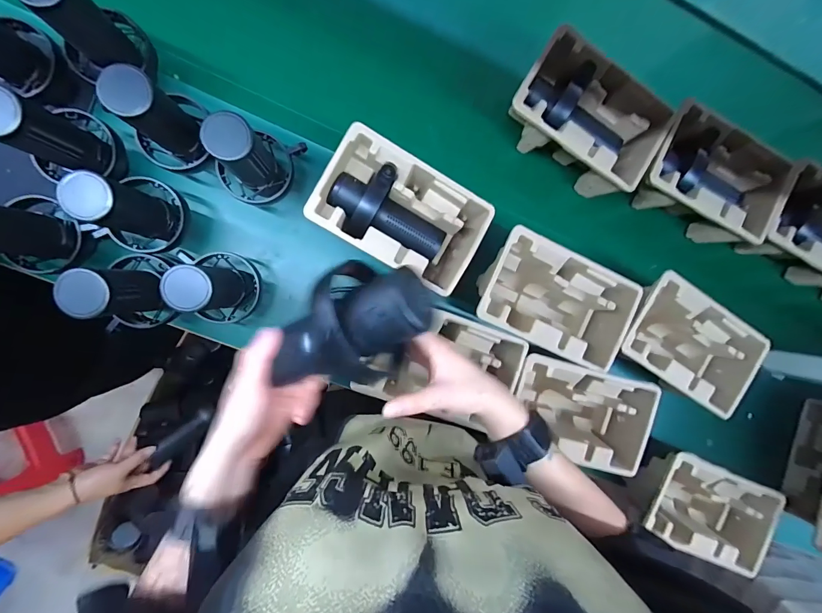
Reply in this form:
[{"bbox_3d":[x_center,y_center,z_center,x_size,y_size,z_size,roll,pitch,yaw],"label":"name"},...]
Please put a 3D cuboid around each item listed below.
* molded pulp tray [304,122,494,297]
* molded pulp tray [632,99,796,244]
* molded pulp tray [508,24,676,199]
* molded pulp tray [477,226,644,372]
[{"bbox_3d":[-0.016,-0.129,0.532,0.226,0.097,0.147,29,90,-9],"label":"molded pulp tray"},{"bbox_3d":[0.468,-0.203,0.594,0.222,0.097,0.135,24,91,-8],"label":"molded pulp tray"},{"bbox_3d":[0.264,-0.288,0.571,0.221,0.096,0.146,30,90,-9],"label":"molded pulp tray"},{"bbox_3d":[0.214,-0.012,0.571,0.225,0.099,0.143,23,91,-8],"label":"molded pulp tray"}]

